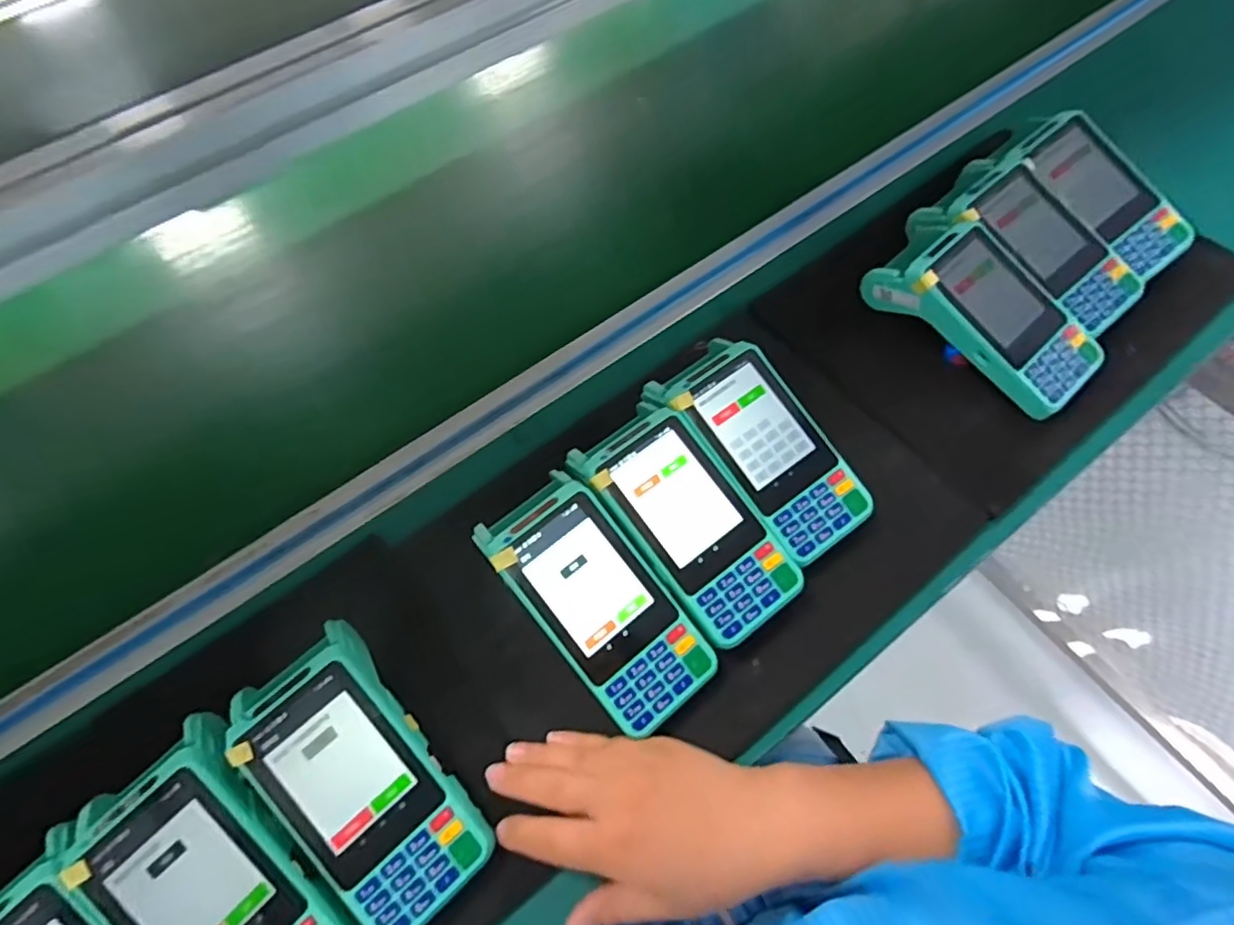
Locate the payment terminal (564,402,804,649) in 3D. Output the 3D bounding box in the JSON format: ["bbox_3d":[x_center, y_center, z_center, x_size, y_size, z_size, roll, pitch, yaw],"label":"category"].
[{"bbox_3d":[0.048,0.040,0.400,0.077,0.033,0.155,-38,82,-14],"label":"payment terminal"}]

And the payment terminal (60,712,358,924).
[{"bbox_3d":[-0.213,0.224,0.323,0.161,0.063,0.083,40,68,23],"label":"payment terminal"}]

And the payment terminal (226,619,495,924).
[{"bbox_3d":[-0.147,0.175,0.339,0.078,0.054,0.158,-38,64,-19],"label":"payment terminal"}]

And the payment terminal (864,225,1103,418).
[{"bbox_3d":[0.282,-0.116,0.463,0.081,0.063,0.170,-41,65,-20],"label":"payment terminal"}]

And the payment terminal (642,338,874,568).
[{"bbox_3d":[0.098,-0.011,0.418,0.076,0.041,0.159,-36,81,-18],"label":"payment terminal"}]

